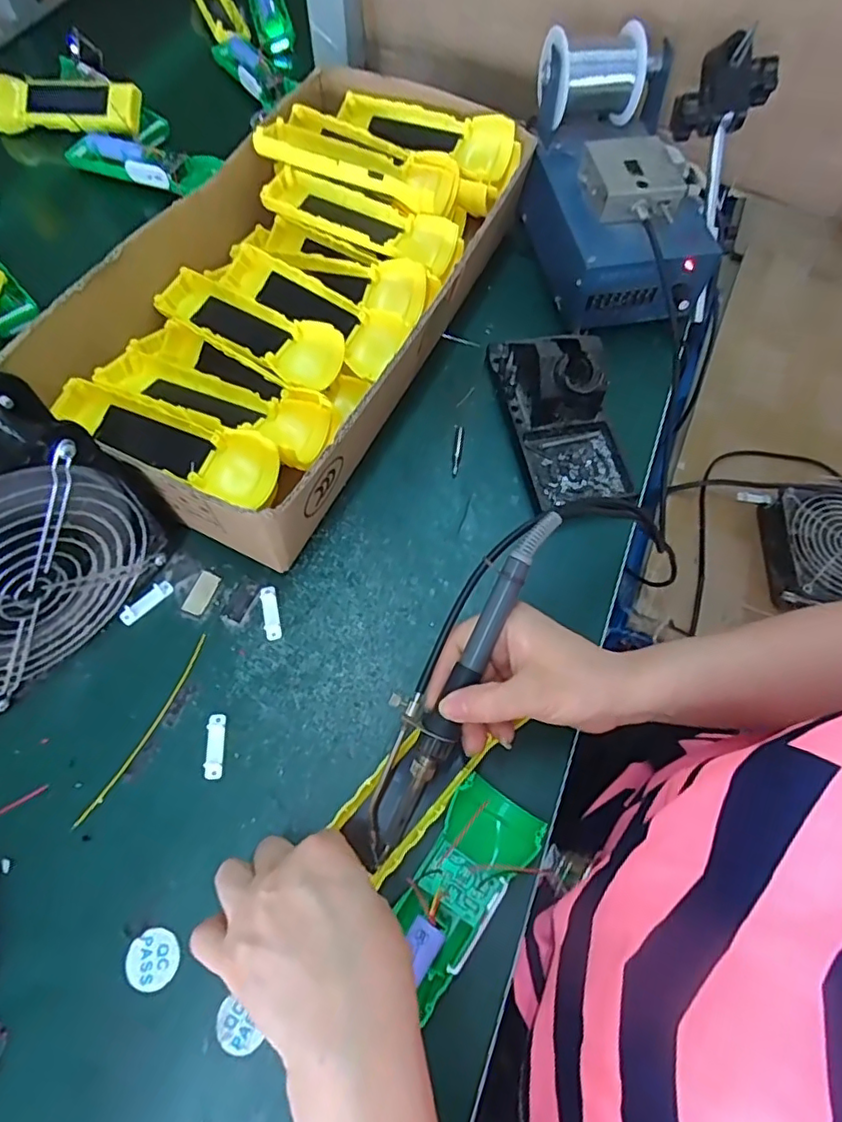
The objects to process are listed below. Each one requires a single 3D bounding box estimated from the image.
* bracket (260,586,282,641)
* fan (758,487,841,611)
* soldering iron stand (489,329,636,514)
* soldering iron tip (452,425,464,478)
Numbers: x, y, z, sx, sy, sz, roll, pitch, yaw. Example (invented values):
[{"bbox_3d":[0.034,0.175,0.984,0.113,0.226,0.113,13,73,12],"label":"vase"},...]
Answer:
[{"bbox_3d":[-0.100,0.034,0.391,0.010,0.004,0.037,-11,65,-6],"label":"bracket"},{"bbox_3d":[0.416,-0.013,0.592,0.128,0.036,0.117,2,69,3],"label":"fan"},{"bbox_3d":[0.104,-0.119,0.429,0.075,0.069,0.152,-11,66,-7],"label":"soldering iron stand"},{"bbox_3d":[0.028,-0.085,0.447,0.007,0.010,0.045,6,64,2],"label":"soldering iron tip"}]

